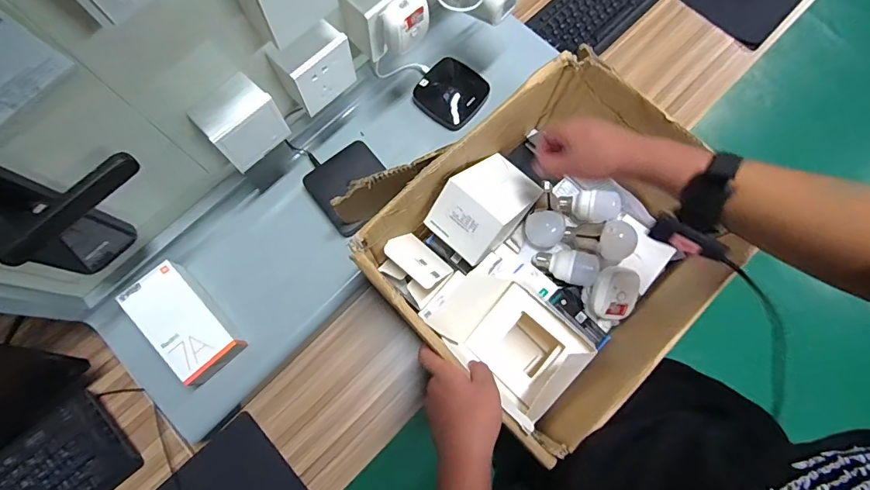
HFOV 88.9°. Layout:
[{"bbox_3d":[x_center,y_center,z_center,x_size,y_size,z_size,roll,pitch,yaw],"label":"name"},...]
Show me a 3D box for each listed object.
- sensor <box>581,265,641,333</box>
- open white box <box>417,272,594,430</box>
[{"bbox_3d":[0.261,0.075,0.652,0.072,0.053,0.098,-13,106,-10],"label":"sensor"},{"bbox_3d":[0.089,0.118,0.590,0.126,0.107,0.183,-39,80,-10],"label":"open white box"}]

